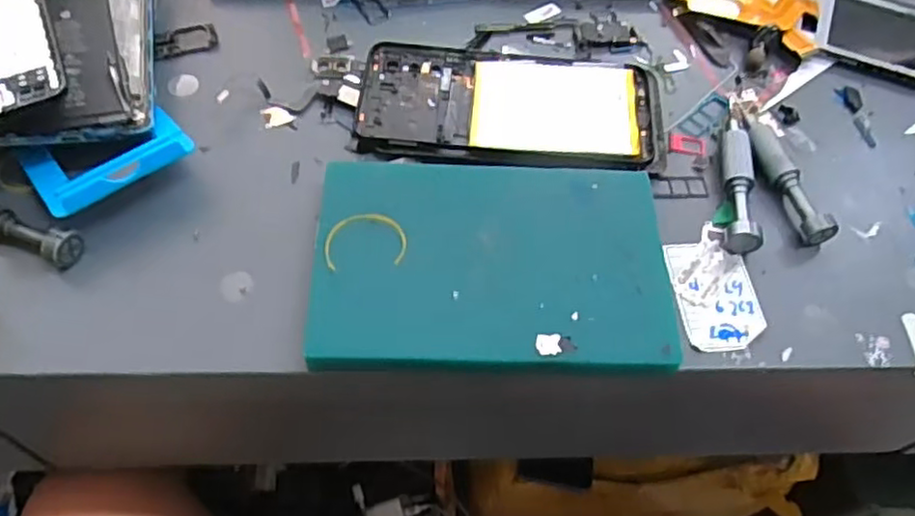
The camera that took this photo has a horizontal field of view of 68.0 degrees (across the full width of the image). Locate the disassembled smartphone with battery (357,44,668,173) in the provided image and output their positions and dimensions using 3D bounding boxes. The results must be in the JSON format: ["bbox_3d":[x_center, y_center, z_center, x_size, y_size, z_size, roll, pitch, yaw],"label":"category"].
[{"bbox_3d":[0.033,-0.087,0.379,0.169,0.008,0.079,7,56,0],"label":"disassembled smartphone with battery"}]

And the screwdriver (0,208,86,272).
[{"bbox_3d":[-0.214,-0.015,0.320,0.076,0.024,0.018,20,57,9],"label":"screwdriver"}]

